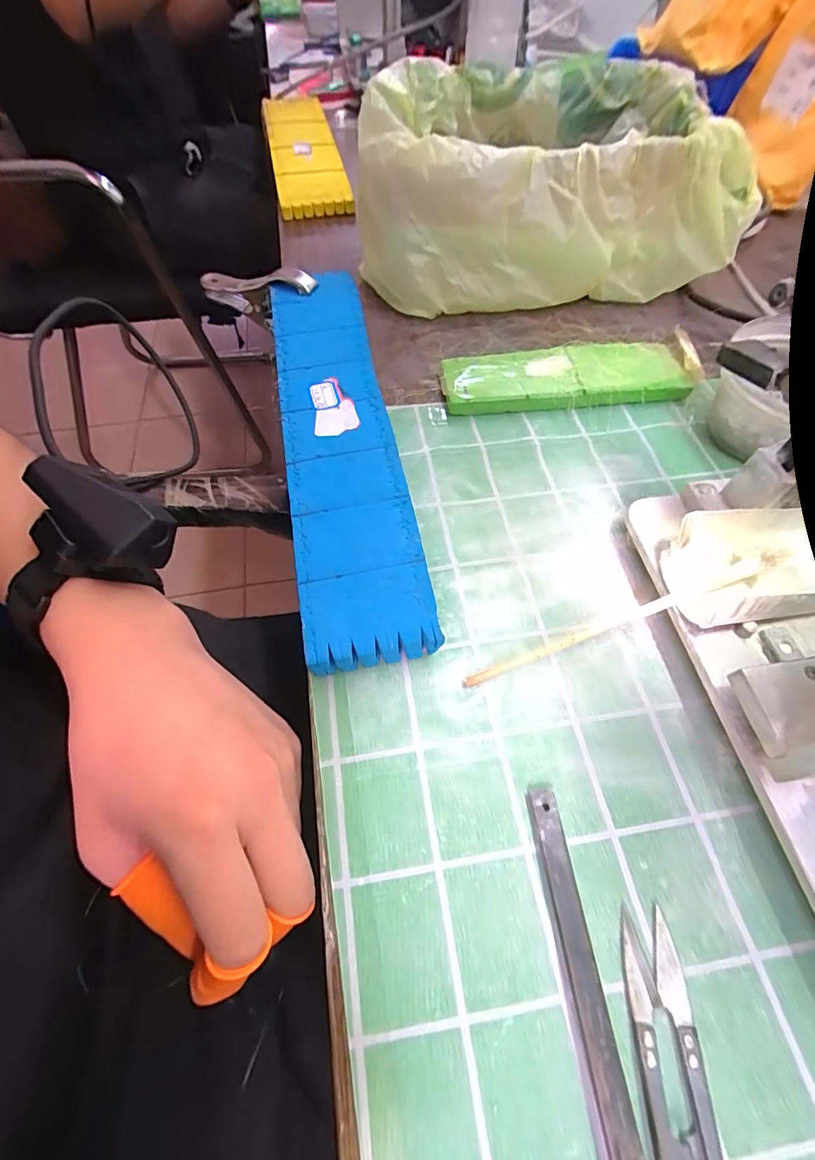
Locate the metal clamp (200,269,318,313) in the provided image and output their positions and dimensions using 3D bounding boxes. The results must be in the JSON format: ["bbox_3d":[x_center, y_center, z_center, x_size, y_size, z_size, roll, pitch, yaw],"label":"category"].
[{"bbox_3d":[-0.129,-0.249,0.389,0.121,0.033,0.014,14,61,26],"label":"metal clamp"}]

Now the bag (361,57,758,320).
[{"bbox_3d":[0.111,-0.323,0.376,0.296,0.121,0.157,-3,60,-2],"label":"bag"}]

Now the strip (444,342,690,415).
[{"bbox_3d":[0.114,-0.148,0.330,0.174,0.013,0.056,-5,60,-3],"label":"strip"}]

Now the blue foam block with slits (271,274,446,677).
[{"bbox_3d":[-0.046,-0.097,0.296,0.065,0.027,0.312,-10,60,-6],"label":"blue foam block with slits"}]

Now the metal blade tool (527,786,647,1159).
[{"bbox_3d":[0.069,0.178,0.149,0.012,0.009,0.196,-5,60,-3],"label":"metal blade tool"}]

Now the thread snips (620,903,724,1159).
[{"bbox_3d":[0.091,0.174,0.151,0.022,0.010,0.098,2,60,1],"label":"thread snips"}]

